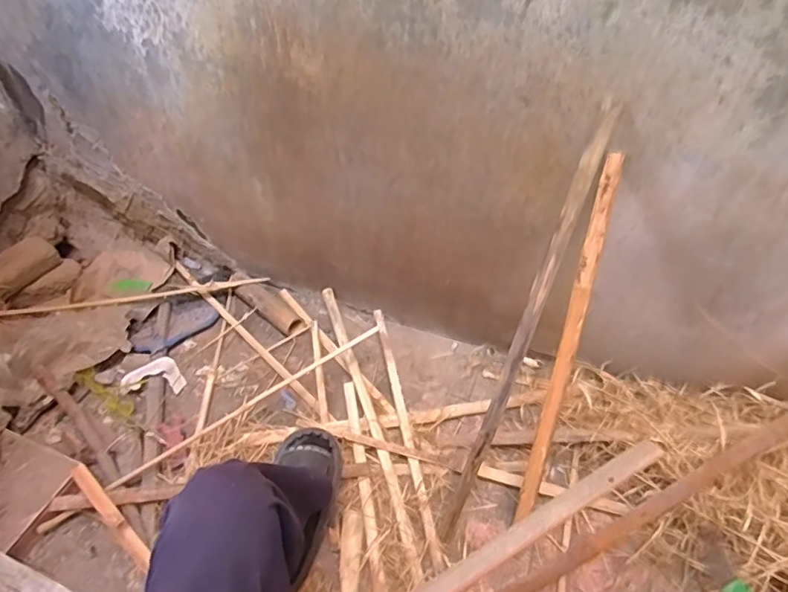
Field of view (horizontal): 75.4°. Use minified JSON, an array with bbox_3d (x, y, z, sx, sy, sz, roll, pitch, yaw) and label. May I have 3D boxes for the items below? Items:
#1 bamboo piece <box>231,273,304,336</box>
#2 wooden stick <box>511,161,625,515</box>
[{"bbox_3d":[-0.329,0.020,1.311,0.248,0.041,0.061,31,56,25],"label":"bamboo piece"},{"bbox_3d":[0.287,0.091,0.843,0.027,0.624,0.026,13,13,12],"label":"wooden stick"}]

